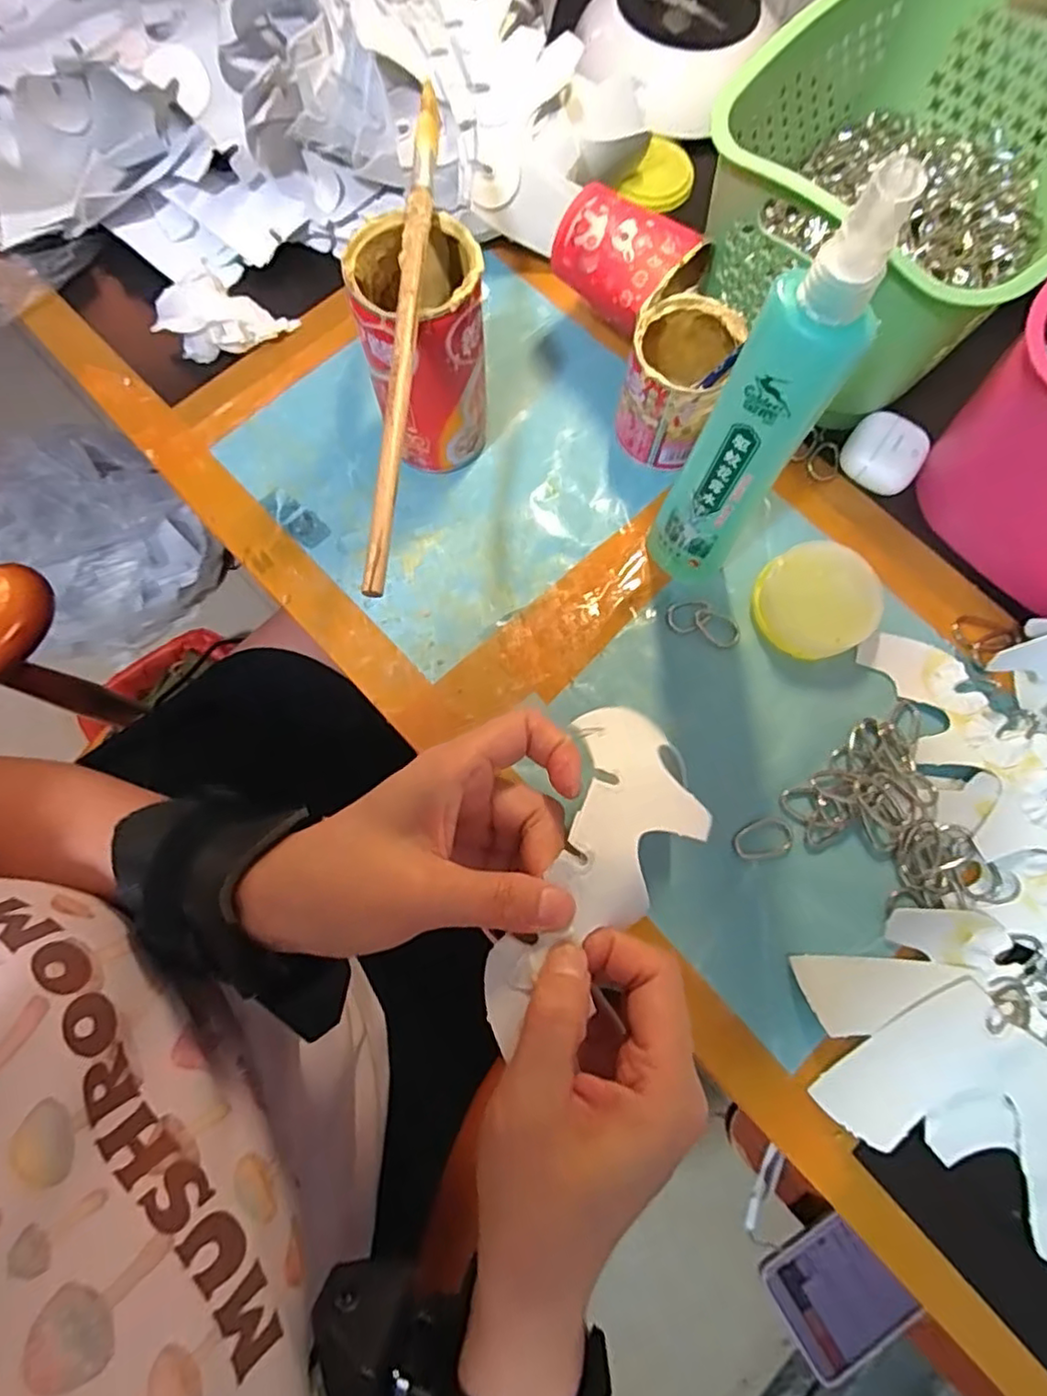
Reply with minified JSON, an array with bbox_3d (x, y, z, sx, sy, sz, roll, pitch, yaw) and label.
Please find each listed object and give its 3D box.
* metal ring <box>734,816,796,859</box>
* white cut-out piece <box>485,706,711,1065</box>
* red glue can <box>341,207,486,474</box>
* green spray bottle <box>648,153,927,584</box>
[{"bbox_3d":[0.133,0.078,0.347,0.034,0.004,0.021,-17,76,-5],"label":"metal ring"},{"bbox_3d":[0.033,0.063,0.253,0.062,0.033,0.151,27,58,7],"label":"white cut-out piece"},{"bbox_3d":[-0.055,-0.194,0.355,0.063,0.118,0.065,0,75,0],"label":"red glue can"},{"bbox_3d":[0.103,-0.121,0.275,0.040,0.195,0.034,39,78,9],"label":"green spray bottle"}]

